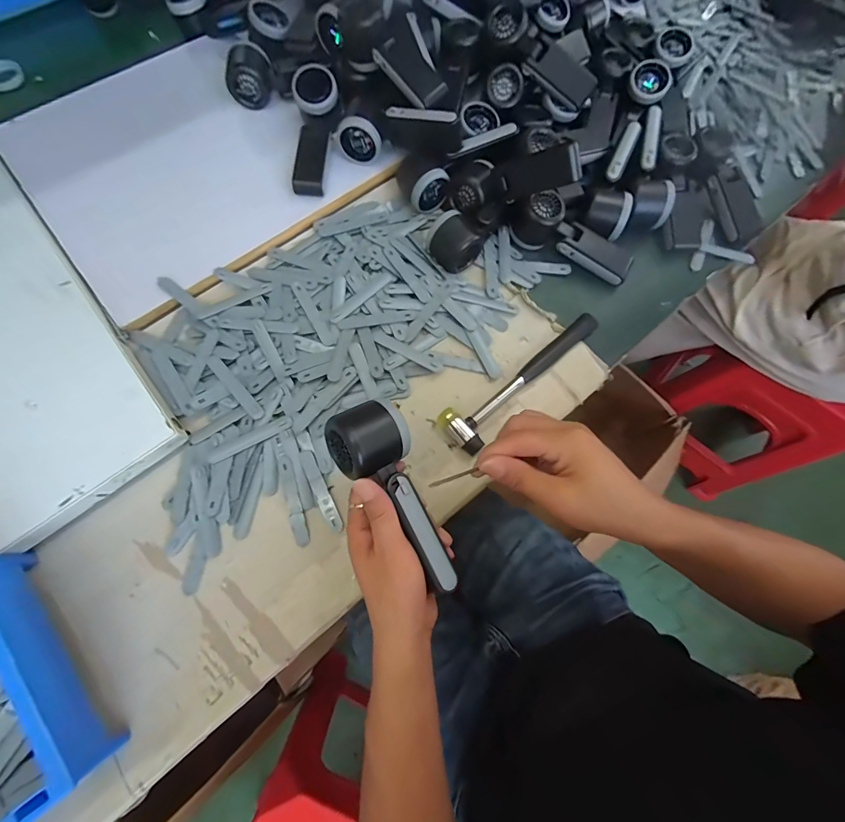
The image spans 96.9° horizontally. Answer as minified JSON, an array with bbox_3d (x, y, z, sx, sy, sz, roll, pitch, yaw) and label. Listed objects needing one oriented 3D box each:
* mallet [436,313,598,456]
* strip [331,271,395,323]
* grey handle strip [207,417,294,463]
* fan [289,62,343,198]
[{"bbox_3d":[0.129,-0.036,0.450,0.234,0.022,0.058,-34,75,-11],"label":"mallet"},{"bbox_3d":[-0.076,-0.145,0.471,0.098,0.004,0.017,-41,77,-13],"label":"strip"},{"bbox_3d":[-0.192,0.031,0.419,0.094,0.008,0.016,-27,74,-9],"label":"grey handle strip"},{"bbox_3d":[-0.146,-0.370,0.506,0.057,0.045,0.166,5,90,4],"label":"fan"}]

